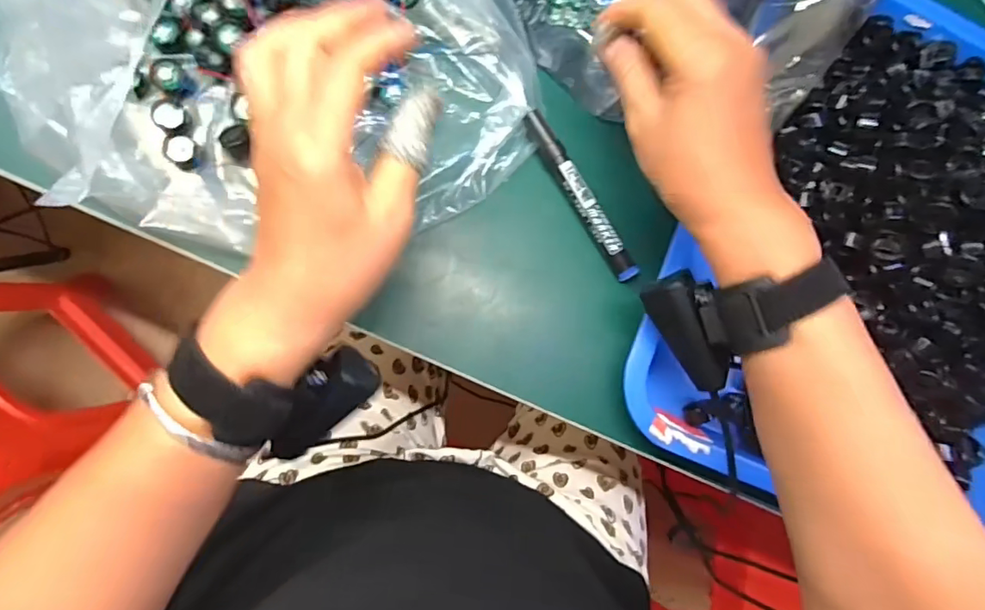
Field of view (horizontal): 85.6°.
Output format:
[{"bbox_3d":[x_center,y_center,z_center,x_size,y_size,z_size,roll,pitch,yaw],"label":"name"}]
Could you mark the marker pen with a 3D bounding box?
[{"bbox_3d":[0.061,-0.075,0.370,0.016,0.014,0.131,-33,91,-8],"label":"marker pen"}]

